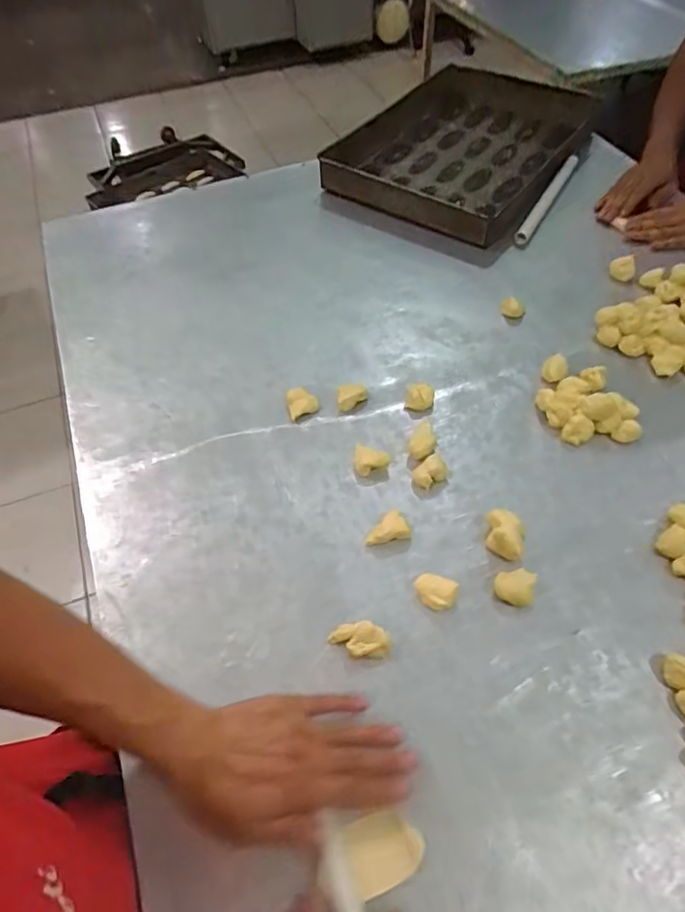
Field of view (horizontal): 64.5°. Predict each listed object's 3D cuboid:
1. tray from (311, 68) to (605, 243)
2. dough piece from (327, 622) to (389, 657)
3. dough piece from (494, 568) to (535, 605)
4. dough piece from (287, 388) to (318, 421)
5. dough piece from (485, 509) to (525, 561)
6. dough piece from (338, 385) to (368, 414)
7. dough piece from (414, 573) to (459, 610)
[{"bbox_3d":[0.256,-0.595,1.049,0.393,0.068,0.548,29,60,21],"label":"tray"},{"bbox_3d":[0.016,0.179,0.531,0.057,0.022,0.029,-1,54,2],"label":"dough piece"},{"bbox_3d":[0.177,0.134,0.558,0.038,0.017,0.032,10,55,10],"label":"dough piece"},{"bbox_3d":[-0.056,-0.072,0.711,0.038,0.016,0.041,-21,56,-13],"label":"dough piece"},{"bbox_3d":[0.176,0.086,0.587,0.039,0.023,0.052,9,55,9],"label":"dough piece"},{"bbox_3d":[0.013,-0.076,0.719,0.038,0.015,0.042,-2,54,1],"label":"dough piece"},{"bbox_3d":[0.094,0.140,0.557,0.043,0.021,0.031,19,57,15],"label":"dough piece"}]

